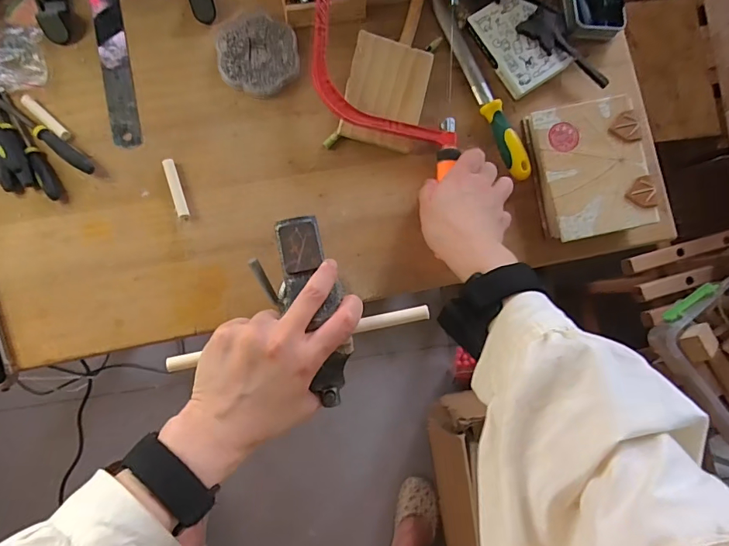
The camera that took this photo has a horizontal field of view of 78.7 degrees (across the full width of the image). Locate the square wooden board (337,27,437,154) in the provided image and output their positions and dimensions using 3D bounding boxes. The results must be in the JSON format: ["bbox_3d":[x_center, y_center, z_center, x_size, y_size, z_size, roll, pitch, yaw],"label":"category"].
[{"bbox_3d":[0.022,-0.172,0.426,0.074,0.010,0.098,11,91,-12],"label":"square wooden board"}]

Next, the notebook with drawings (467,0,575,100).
[{"bbox_3d":[0.158,-0.235,0.456,0.066,0.018,0.095,-32,89,-8],"label":"notebook with drawings"}]

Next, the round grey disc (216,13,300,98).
[{"bbox_3d":[-0.102,-0.210,0.432,0.073,0.012,0.075,-7,86,-7],"label":"round grey disc"}]

